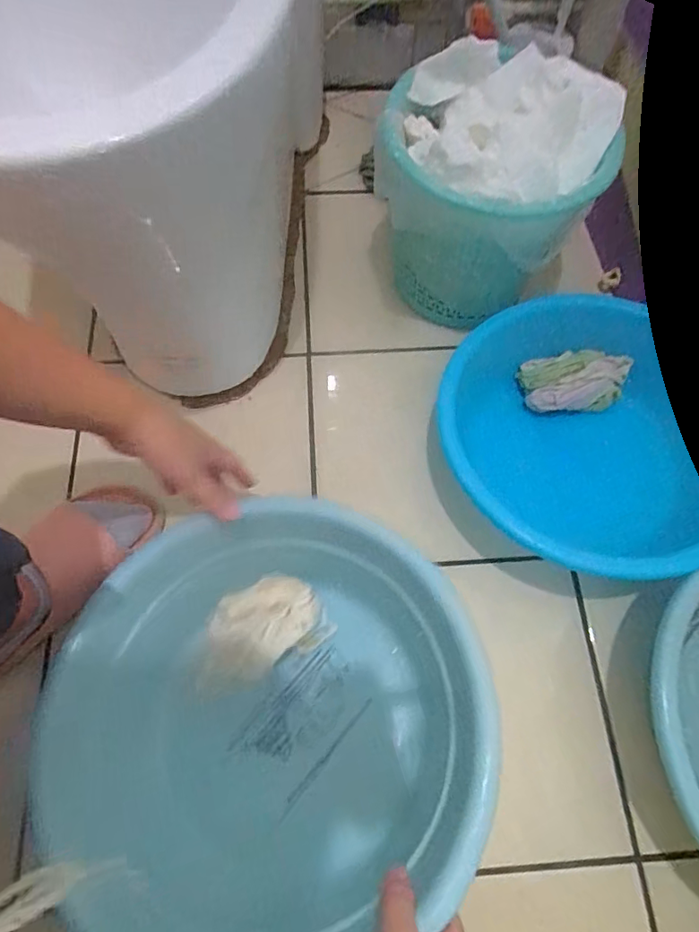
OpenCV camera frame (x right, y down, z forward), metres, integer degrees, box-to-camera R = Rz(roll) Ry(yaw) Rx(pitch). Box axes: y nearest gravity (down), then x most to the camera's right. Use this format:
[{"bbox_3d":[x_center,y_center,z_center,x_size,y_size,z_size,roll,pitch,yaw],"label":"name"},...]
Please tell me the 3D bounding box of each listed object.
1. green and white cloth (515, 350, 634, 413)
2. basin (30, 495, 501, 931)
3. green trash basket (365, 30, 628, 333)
[{"bbox_3d":[0.291,-0.109,0.674,0.130,0.049,0.068,-3,69,-2],"label":"green and white cloth"},{"bbox_3d":[-0.069,0.213,0.481,0.326,0.152,0.330,0,69,0],"label":"basin"},{"bbox_3d":[0.170,-0.322,0.647,0.253,0.257,0.204,-10,70,-4],"label":"green trash basket"}]

